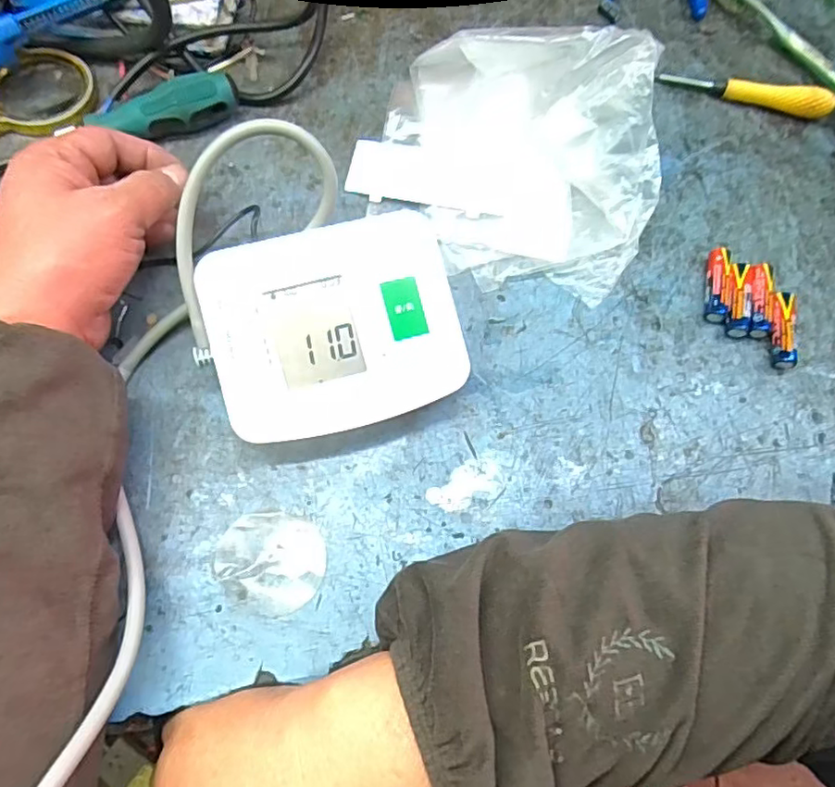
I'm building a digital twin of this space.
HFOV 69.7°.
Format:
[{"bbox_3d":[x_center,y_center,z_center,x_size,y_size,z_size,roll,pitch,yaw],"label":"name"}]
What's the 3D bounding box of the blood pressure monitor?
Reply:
[{"bbox_3d":[-0.044,-0.032,0.334,0.129,0.057,0.103,-15,70,-9],"label":"blood pressure monitor"}]

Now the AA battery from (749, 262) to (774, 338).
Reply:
[{"bbox_3d":[0.214,-0.058,0.377,0.014,0.014,0.048,12,68,2],"label":"AA battery"}]

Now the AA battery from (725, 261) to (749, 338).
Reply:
[{"bbox_3d":[0.200,-0.059,0.377,0.014,0.013,0.048,7,68,-1],"label":"AA battery"}]

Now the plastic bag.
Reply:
[{"bbox_3d":[0.057,-0.151,0.367,0.190,0.088,0.134,30,70,9],"label":"plastic bag"}]

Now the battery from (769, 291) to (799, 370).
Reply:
[{"bbox_3d":[0.225,-0.039,0.371,0.015,0.015,0.047,7,68,0],"label":"battery"}]

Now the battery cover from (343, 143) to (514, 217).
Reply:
[{"bbox_3d":[0.009,-0.146,0.401,0.107,0.007,0.049,13,73,9],"label":"battery cover"}]

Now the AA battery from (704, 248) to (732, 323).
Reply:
[{"bbox_3d":[0.189,-0.069,0.380,0.011,0.015,0.052,12,68,2],"label":"AA battery"}]

